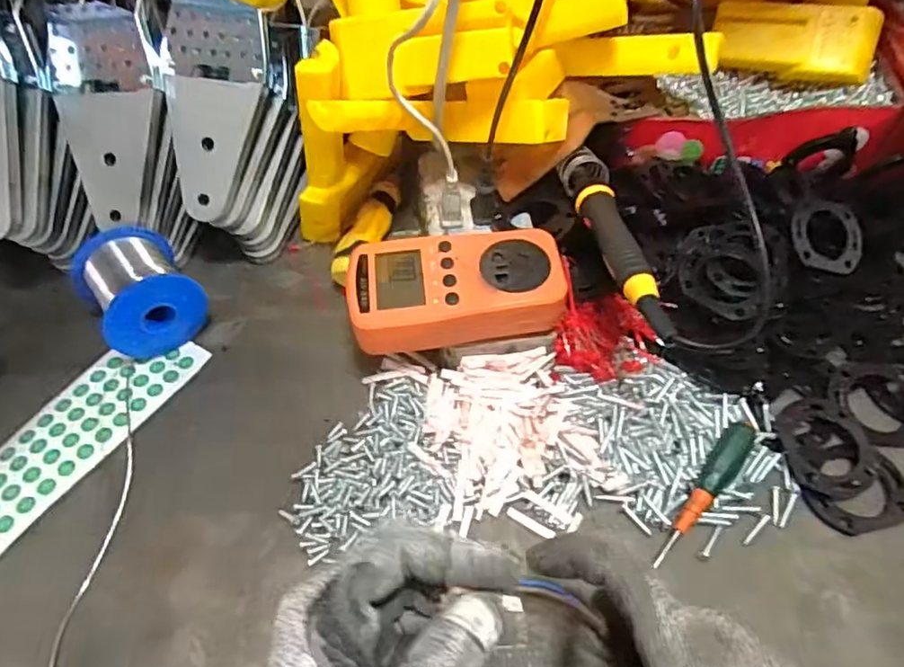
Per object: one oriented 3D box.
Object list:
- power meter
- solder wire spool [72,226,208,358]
[{"bbox_3d":[0.002,-0.028,0.356,0.125,0.029,0.069,-7,56,-4],"label":"power meter"},{"bbox_3d":[-0.207,-0.028,0.392,0.061,0.056,0.072,-35,62,-21],"label":"solder wire spool"}]

